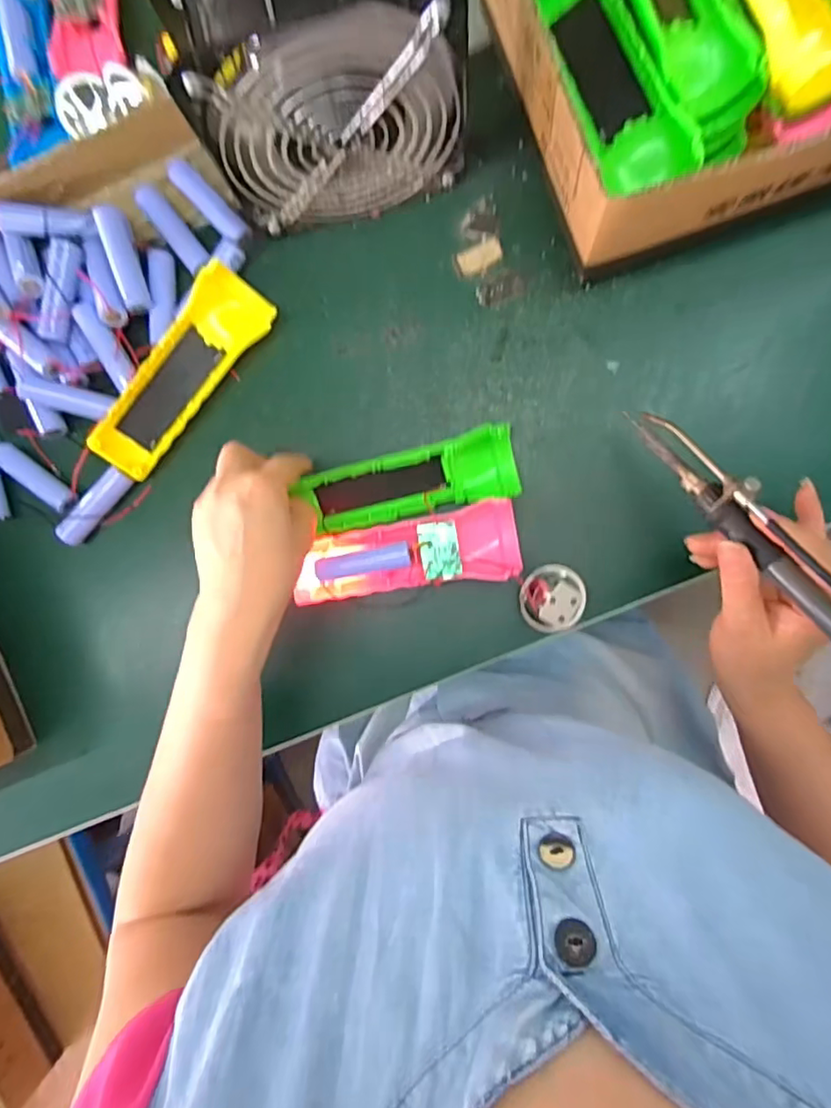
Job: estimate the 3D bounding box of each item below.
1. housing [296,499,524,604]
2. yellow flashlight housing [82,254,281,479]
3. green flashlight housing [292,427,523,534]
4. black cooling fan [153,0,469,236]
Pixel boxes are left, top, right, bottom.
[{"bbox_3d":[-0.007,0.002,0.397,0.152,0.029,0.049,-11,89,4],"label":"housing"},{"bbox_3d":[-0.164,-0.126,0.414,0.049,0.025,0.157,39,99,-16],"label":"yellow flashlight housing"},{"bbox_3d":[-0.002,-0.046,0.392,0.140,0.039,0.041,-13,89,4],"label":"green flashlight housing"},{"bbox_3d":[-0.046,-0.265,0.338,0.146,0.148,0.061,-13,89,7],"label":"black cooling fan"}]

